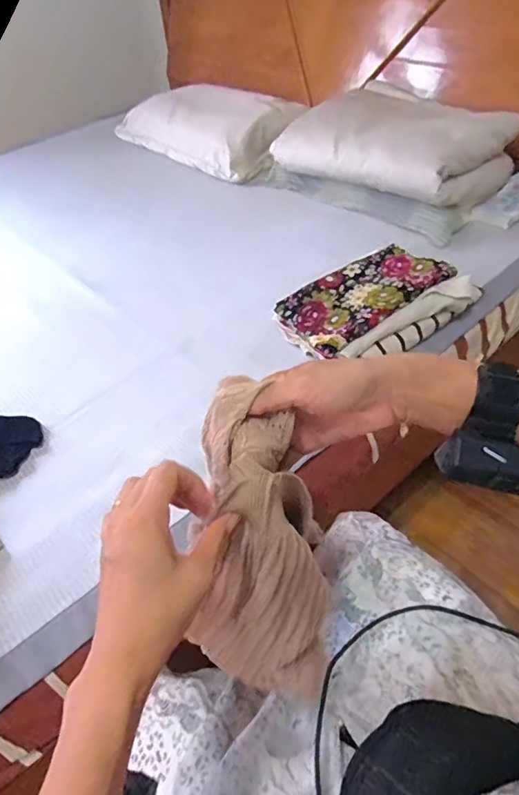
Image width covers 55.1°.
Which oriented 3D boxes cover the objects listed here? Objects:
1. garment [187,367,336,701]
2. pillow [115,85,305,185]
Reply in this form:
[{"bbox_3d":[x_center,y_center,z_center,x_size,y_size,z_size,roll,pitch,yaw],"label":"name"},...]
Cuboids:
[{"bbox_3d":[-0.002,0.150,0.432,0.116,0.346,0.056,-5,28,1],"label":"garment"},{"bbox_3d":[-0.175,-0.872,1.583,0.596,0.172,0.313,31,56,31],"label":"pillow"}]

